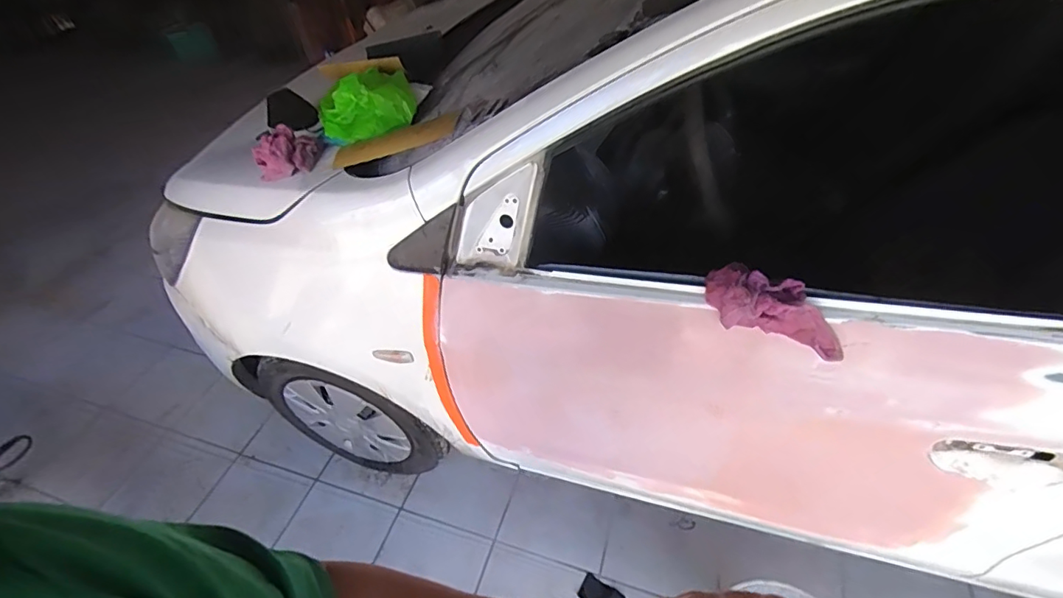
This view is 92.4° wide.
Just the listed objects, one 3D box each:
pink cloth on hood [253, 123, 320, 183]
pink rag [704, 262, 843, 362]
[{"bbox_3d":[-0.491,-0.294,1.028,0.128,0.072,0.117,-22,47,-17],"label":"pink cloth on hood"},{"bbox_3d":[0.346,0.020,0.723,0.204,0.075,0.089,27,49,7],"label":"pink rag"}]

